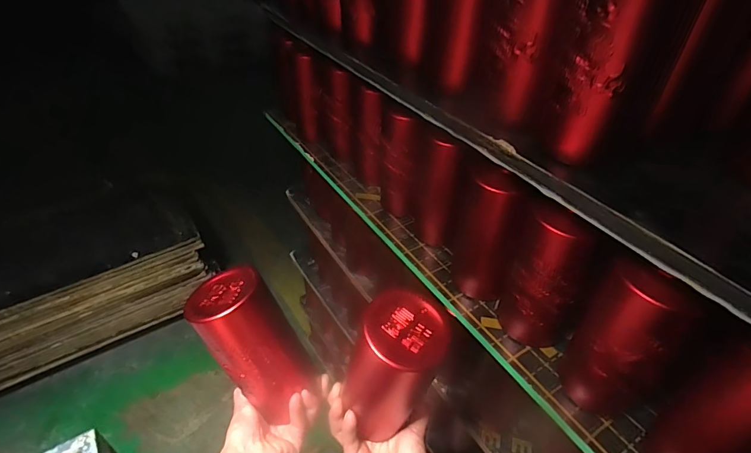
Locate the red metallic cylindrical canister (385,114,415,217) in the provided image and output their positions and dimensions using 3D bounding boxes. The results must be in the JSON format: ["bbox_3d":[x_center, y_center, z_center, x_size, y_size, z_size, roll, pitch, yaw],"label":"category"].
[{"bbox_3d":[0.036,-0.088,0.634,0.039,0.156,0.041,2,40,-2],"label":"red metallic cylindrical canister"}]

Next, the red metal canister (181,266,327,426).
[{"bbox_3d":[-0.123,0.133,0.457,0.071,0.173,0.077,-6,30,36],"label":"red metal canister"}]

